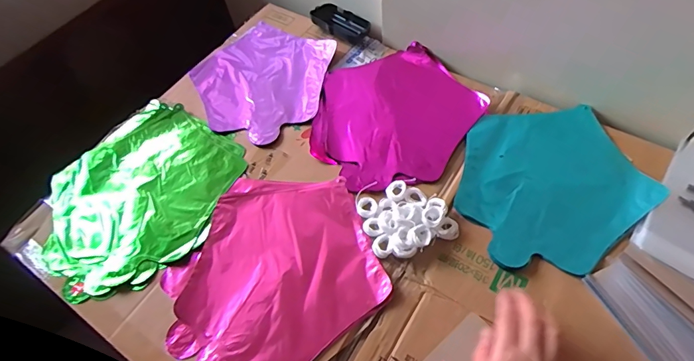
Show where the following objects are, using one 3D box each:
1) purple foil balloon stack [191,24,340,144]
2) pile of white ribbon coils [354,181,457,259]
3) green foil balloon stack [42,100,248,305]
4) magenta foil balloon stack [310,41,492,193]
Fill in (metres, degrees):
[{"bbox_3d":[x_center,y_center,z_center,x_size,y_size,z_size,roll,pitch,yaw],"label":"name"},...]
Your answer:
[{"bbox_3d":[-0.135,-0.164,0.657,0.217,0.012,0.224,19,60,16],"label":"purple foil balloon stack"},{"bbox_3d":[0.070,0.042,0.503,0.100,0.019,0.094,-22,59,-8],"label":"pile of white ribbon coils"},{"bbox_3d":[-0.285,0.015,0.564,0.242,0.027,0.266,29,65,22],"label":"green foil balloon stack"},{"bbox_3d":[0.062,-0.098,0.600,0.240,0.011,0.223,-39,62,-17],"label":"magenta foil balloon stack"}]

